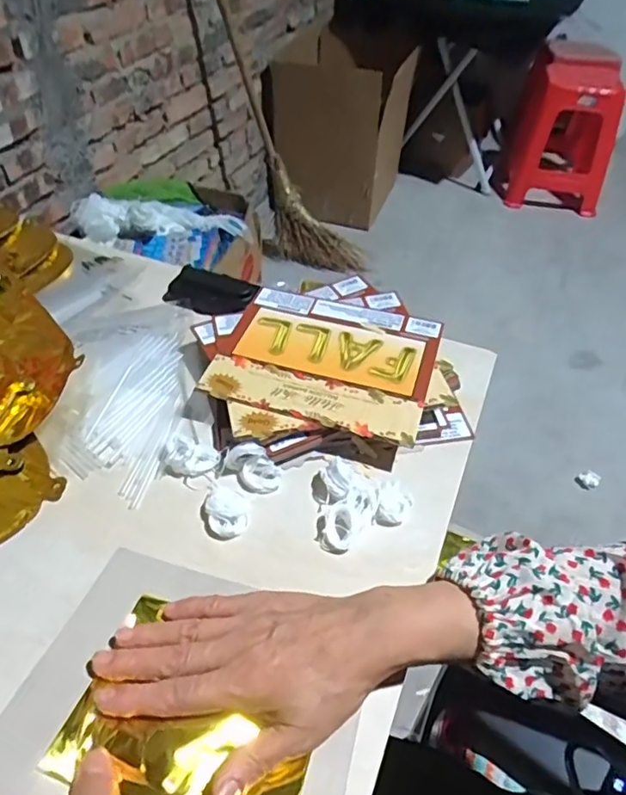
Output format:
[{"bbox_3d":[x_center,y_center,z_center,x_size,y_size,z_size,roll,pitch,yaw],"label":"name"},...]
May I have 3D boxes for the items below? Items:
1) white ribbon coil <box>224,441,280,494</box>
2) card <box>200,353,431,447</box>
[{"bbox_3d":[-0.048,0.056,0.454,0.044,0.027,0.028,31,54,25],"label":"white ribbon coil"},{"bbox_3d":[-0.002,-0.002,0.486,0.190,0.006,0.049,13,48,11],"label":"card"}]

